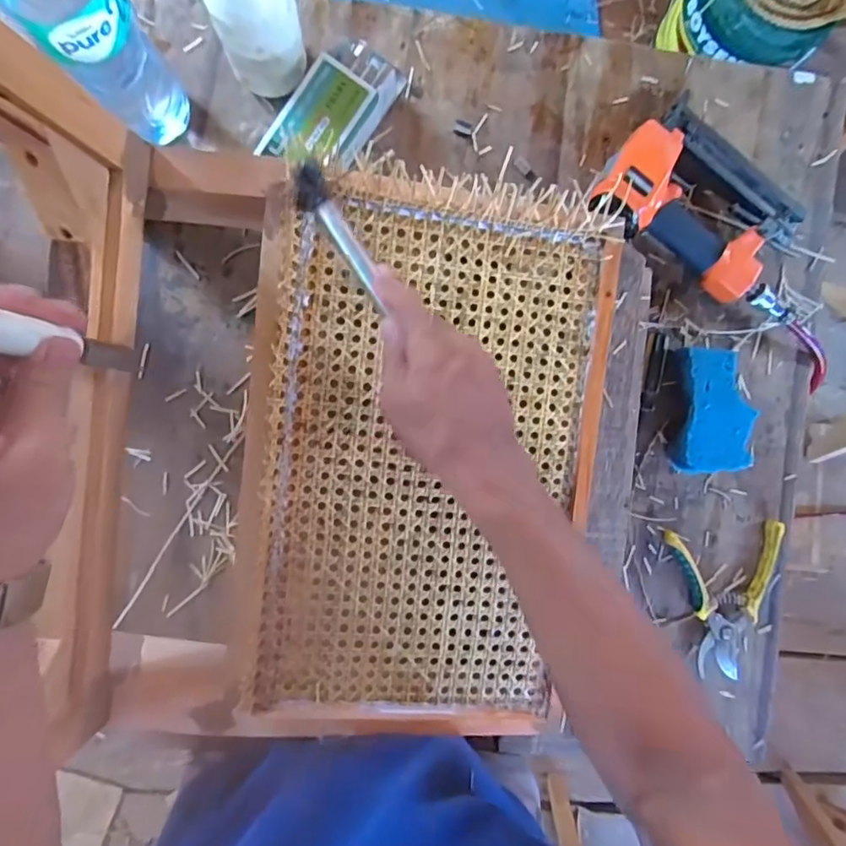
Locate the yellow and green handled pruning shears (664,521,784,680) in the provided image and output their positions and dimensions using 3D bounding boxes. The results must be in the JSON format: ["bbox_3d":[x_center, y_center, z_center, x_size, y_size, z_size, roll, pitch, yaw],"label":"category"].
[{"bbox_3d":[0.351,0.209,0.637,0.129,0.021,0.178,-4,96,-5],"label":"yellow and green handled pruning shears"}]

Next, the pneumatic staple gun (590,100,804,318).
[{"bbox_3d":[0.309,-0.229,0.581,0.254,0.068,0.149,26,93,-8],"label":"pneumatic staple gun"}]

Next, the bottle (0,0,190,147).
[{"bbox_3d":[-0.254,-0.304,0.407,0.073,0.264,0.075,-39,98,-1],"label":"bottle"}]

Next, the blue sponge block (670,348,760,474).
[{"bbox_3d":[0.316,-0.013,0.599,0.080,0.057,0.136,0,96,-6],"label":"blue sponge block"}]

